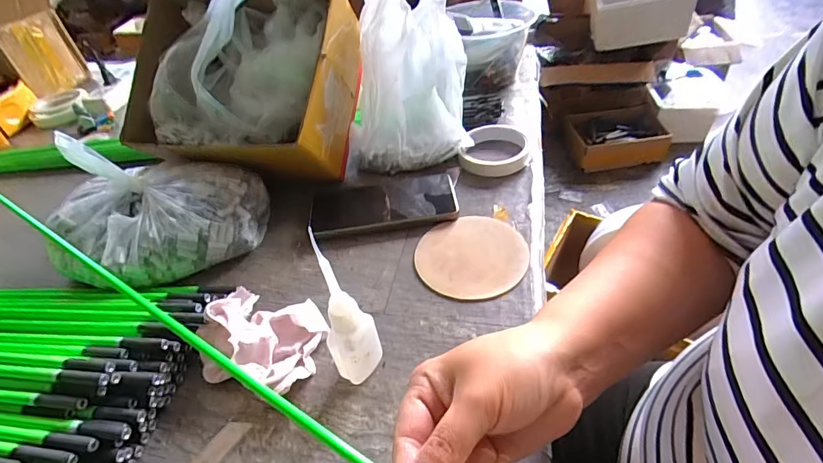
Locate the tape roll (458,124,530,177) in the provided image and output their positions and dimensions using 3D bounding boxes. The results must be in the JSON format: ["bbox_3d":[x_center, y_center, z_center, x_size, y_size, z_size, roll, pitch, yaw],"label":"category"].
[{"bbox_3d":[0.103,-0.103,0.529,0.081,0.027,0.083,-4,43,4],"label":"tape roll"}]

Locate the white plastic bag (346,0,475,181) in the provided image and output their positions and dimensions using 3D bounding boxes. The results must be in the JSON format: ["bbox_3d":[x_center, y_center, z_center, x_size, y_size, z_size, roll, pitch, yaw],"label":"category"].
[{"bbox_3d":[-0.008,-0.194,0.535,0.161,0.178,0.157,-5,43,2],"label":"white plastic bag"}]

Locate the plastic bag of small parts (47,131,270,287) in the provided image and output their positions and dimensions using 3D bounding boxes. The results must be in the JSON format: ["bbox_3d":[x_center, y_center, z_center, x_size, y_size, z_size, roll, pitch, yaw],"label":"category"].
[{"bbox_3d":[-0.258,-0.031,0.428,0.195,0.133,0.115,-20,44,-13],"label":"plastic bag of small parts"}]

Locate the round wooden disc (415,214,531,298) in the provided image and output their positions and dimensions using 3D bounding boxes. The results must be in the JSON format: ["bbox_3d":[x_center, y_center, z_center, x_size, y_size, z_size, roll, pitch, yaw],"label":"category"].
[{"bbox_3d":[0.058,0.022,0.415,0.105,0.004,0.104,-4,43,4],"label":"round wooden disc"}]

